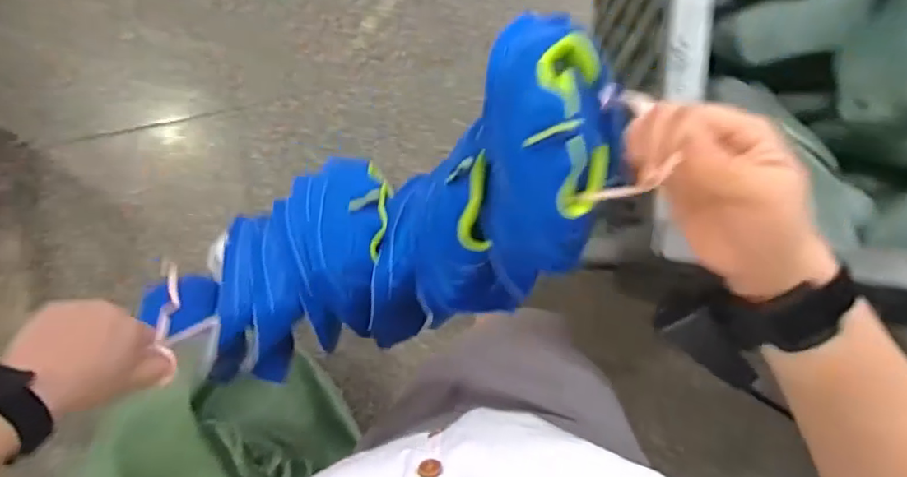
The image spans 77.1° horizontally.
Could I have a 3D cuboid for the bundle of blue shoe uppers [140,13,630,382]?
[{"bbox_3d":[-0.063,-0.002,0.469,0.413,0.121,0.165,-25,82,34],"label":"bundle of blue shoe uppers"}]

